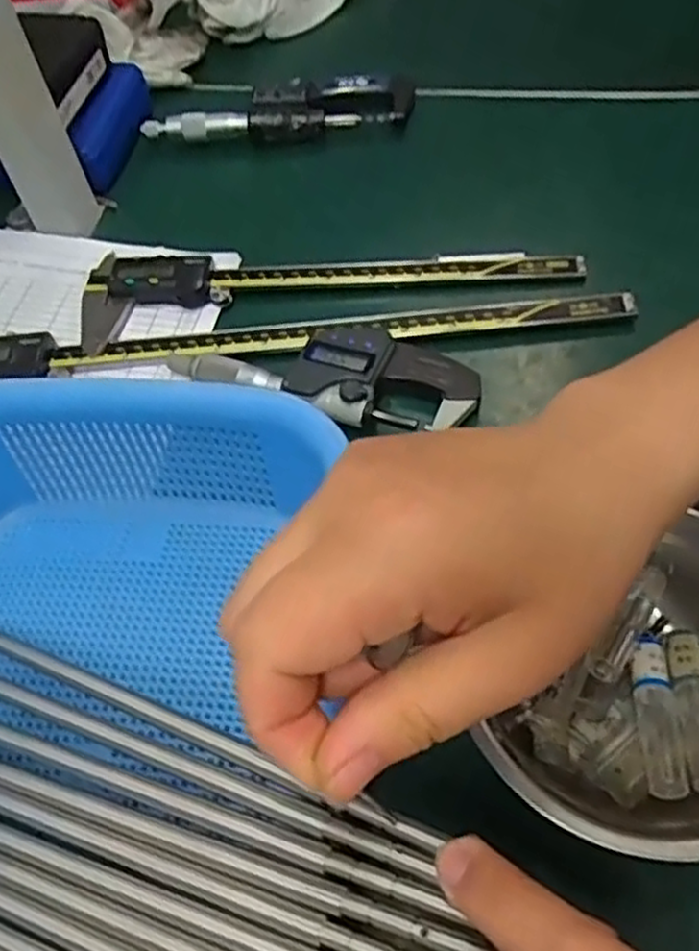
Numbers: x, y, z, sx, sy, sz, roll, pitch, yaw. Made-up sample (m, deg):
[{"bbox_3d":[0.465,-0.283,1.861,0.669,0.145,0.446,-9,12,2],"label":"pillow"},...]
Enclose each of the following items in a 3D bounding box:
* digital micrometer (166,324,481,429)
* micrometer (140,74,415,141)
[{"bbox_3d":[-0.013,-0.059,0.390,0.157,0.018,0.062,10,58,12],"label":"digital micrometer"},{"bbox_3d":[-0.047,-0.245,0.512,0.180,0.020,0.051,-10,56,-1],"label":"micrometer"}]

